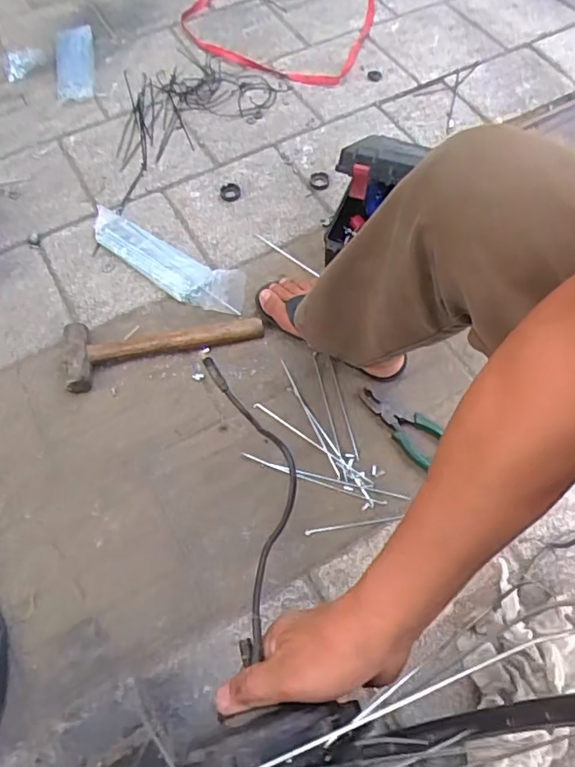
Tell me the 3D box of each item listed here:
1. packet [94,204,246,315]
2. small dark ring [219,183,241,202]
[{"bbox_3d":[-0.215,-0.210,0.964,0.317,0.034,0.092,25,64,15],"label":"packet"},{"bbox_3d":[-0.109,-0.364,1.059,0.042,0.006,0.042,-1,60,1],"label":"small dark ring"}]

